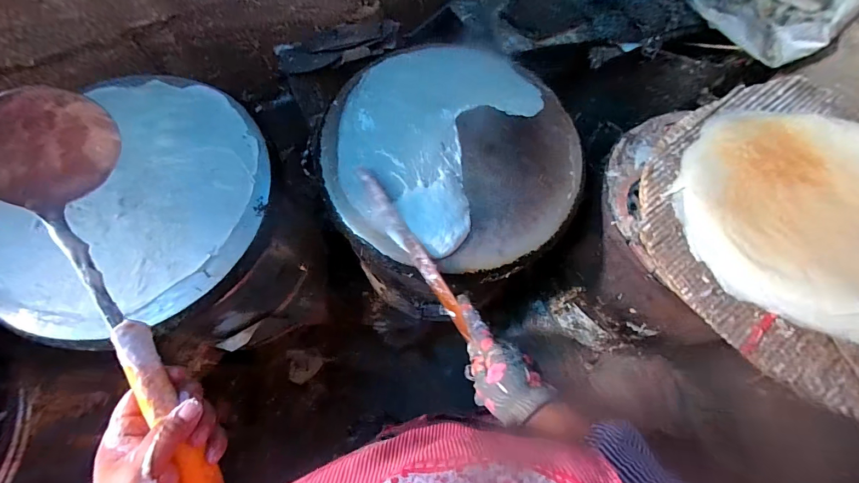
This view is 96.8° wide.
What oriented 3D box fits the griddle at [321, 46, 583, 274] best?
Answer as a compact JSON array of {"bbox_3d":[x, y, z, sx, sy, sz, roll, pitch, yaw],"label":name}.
[{"bbox_3d":[0.038,-0.132,0.543,0.365,0.041,0.356,1,69,-1],"label":"griddle"}]

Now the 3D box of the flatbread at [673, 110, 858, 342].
[{"bbox_3d":[0.517,-0.046,0.498,0.331,0.022,0.339,-4,59,7],"label":"flatbread"}]

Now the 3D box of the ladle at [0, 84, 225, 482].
[{"bbox_3d":[-0.229,0.058,0.283,0.070,0.081,0.346,-24,89,-10],"label":"ladle"}]

